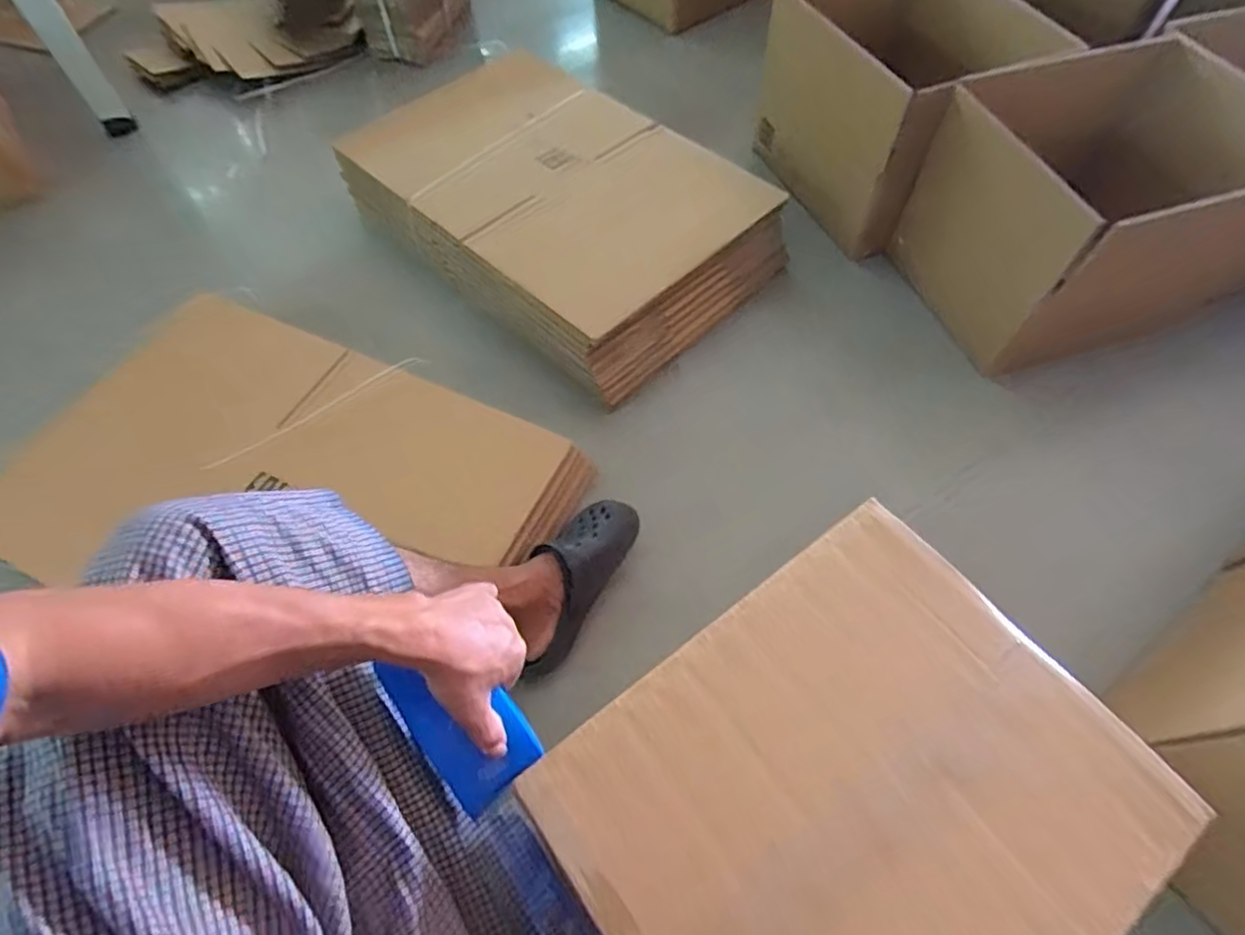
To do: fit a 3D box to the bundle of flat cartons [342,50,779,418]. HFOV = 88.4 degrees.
[{"bbox_3d":[-0.116,-0.490,1.171,0.726,0.128,0.509,40,67,21],"label":"bundle of flat cartons"}]

